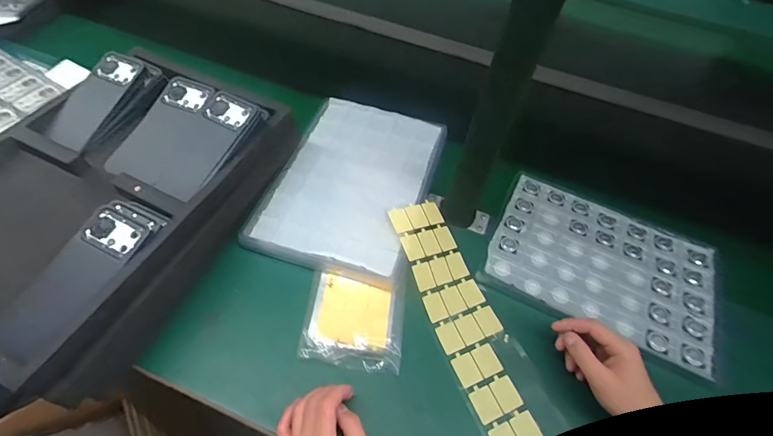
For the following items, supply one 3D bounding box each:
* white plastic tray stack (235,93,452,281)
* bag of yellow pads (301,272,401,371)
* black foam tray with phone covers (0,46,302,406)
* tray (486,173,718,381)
[{"bbox_3d":[-0.049,-0.063,0.602,0.221,0.030,0.317,17,56,7],"label":"white plastic tray stack"},{"bbox_3d":[-0.041,0.122,0.483,0.115,0.012,0.119,3,55,-3],"label":"bag of yellow pads"},{"bbox_3d":[-0.359,-0.042,0.503,0.307,0.108,0.420,24,57,11],"label":"black foam tray with phone covers"},{"bbox_3d":[0.314,0.061,0.567,0.299,0.008,0.219,25,57,12],"label":"tray"}]

